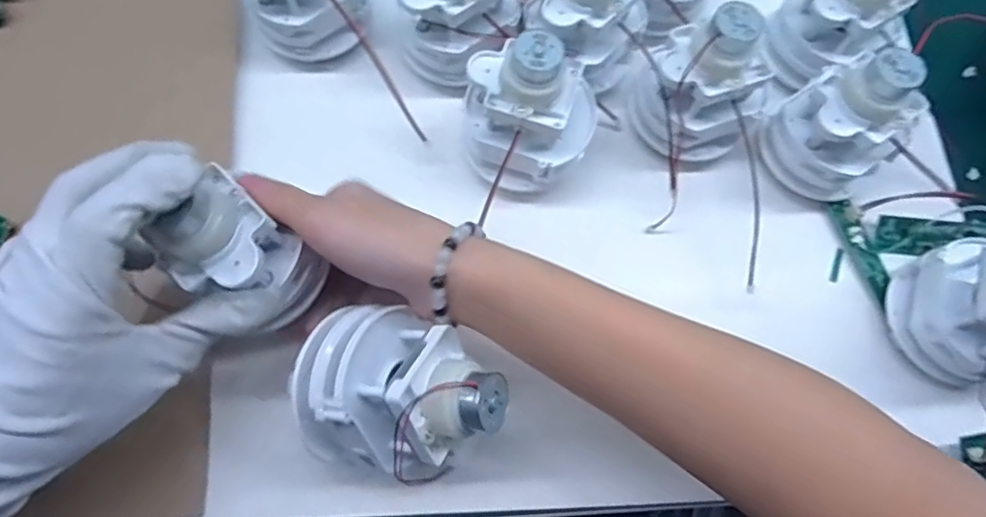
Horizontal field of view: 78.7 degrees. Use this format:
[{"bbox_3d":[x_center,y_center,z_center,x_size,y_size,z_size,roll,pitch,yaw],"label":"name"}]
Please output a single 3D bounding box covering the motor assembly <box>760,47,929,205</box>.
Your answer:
[{"bbox_3d":[0.191,-0.073,0.328,0.054,0.086,0.062,-38,78,-15],"label":"motor assembly"}]

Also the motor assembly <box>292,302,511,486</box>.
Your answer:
[{"bbox_3d":[-0.043,0.065,0.267,0.079,0.082,0.067,39,73,9],"label":"motor assembly"}]

